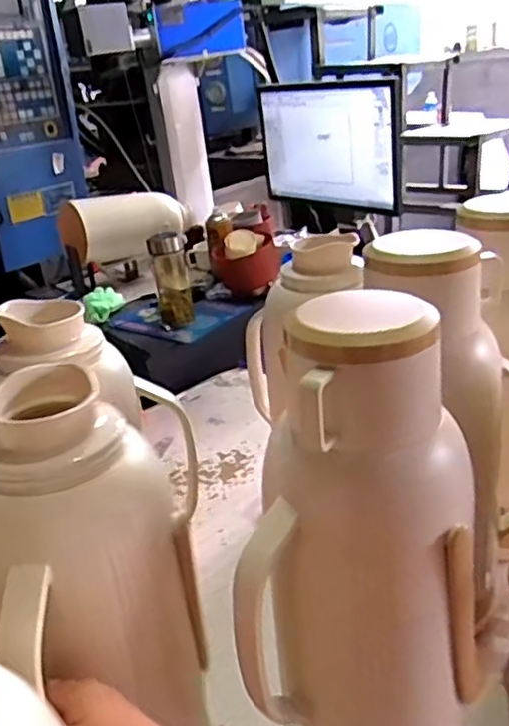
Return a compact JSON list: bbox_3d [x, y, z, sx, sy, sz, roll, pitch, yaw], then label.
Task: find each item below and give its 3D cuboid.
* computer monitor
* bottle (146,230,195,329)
[{"bbox_3d":[0.173,-0.512,1.568,0.052,0.302,0.448,-27,31,-34],"label":"computer monitor"},{"bbox_3d":[-0.171,-0.163,1.374,0.075,0.201,0.065,-8,24,-6],"label":"bottle"}]

